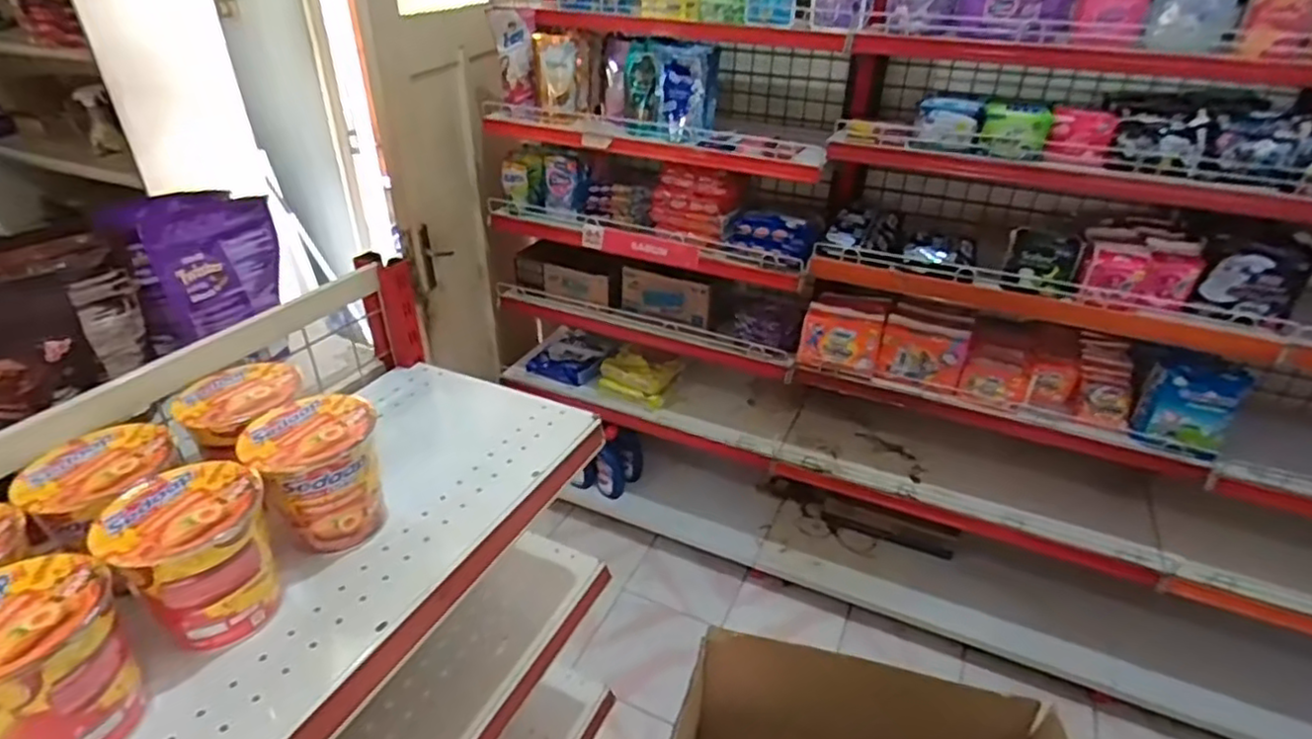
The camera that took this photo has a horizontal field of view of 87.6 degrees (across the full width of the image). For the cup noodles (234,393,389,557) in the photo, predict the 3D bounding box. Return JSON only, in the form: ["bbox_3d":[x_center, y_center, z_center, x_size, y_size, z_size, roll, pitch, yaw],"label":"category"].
[{"bbox_3d":[-0.302,0.096,0.619,0.105,0.108,0.103,-12,34,-21],"label":"cup noodles"}]

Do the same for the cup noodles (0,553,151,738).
[{"bbox_3d":[-0.405,0.198,0.449,0.102,0.104,0.099,1,32,-1],"label":"cup noodles"}]

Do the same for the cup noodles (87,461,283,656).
[{"bbox_3d":[-0.357,0.149,0.538,0.101,0.112,0.107,-25,40,-36],"label":"cup noodles"}]

